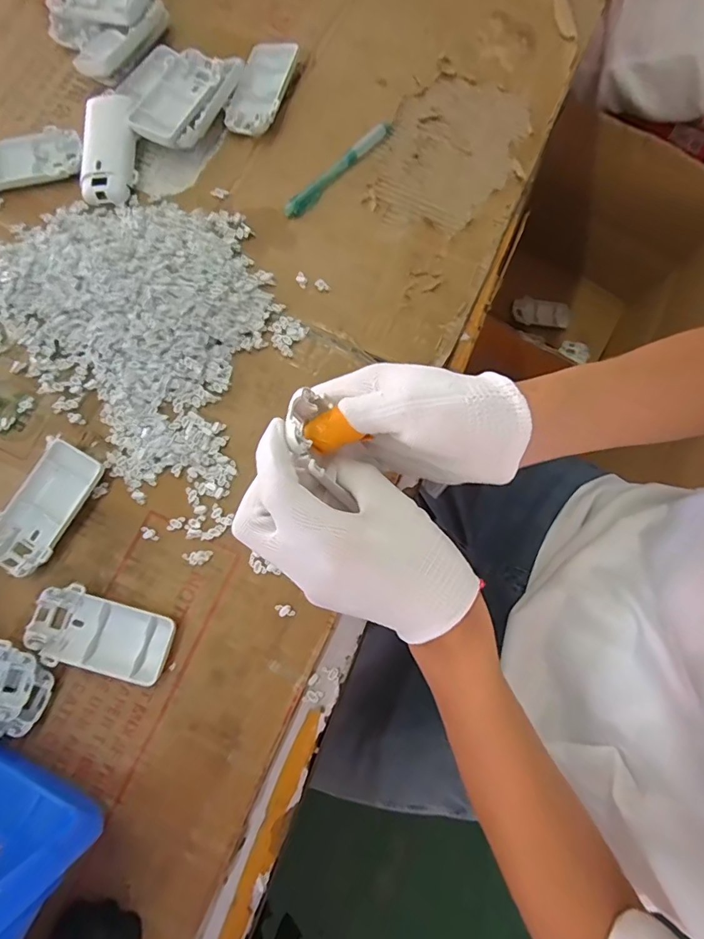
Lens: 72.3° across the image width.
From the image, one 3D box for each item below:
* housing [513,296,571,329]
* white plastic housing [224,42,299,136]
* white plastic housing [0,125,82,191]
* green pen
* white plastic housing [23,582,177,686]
[{"bbox_3d":[0.329,-0.272,0.837,0.100,0.014,0.050,3,76,2],"label":"housing"},{"bbox_3d":[-0.084,-0.348,0.441,0.048,0.020,0.094,14,78,3],"label":"white plastic housing"},{"bbox_3d":[-0.288,-0.272,0.427,0.098,0.013,0.052,-11,78,-3],"label":"white plastic housing"},{"bbox_3d":[-0.010,-0.267,0.428,0.015,0.010,0.130,43,81,8],"label":"green pen"},{"bbox_3d":[-0.173,0.113,0.333,0.093,0.016,0.050,12,78,2],"label":"white plastic housing"}]

